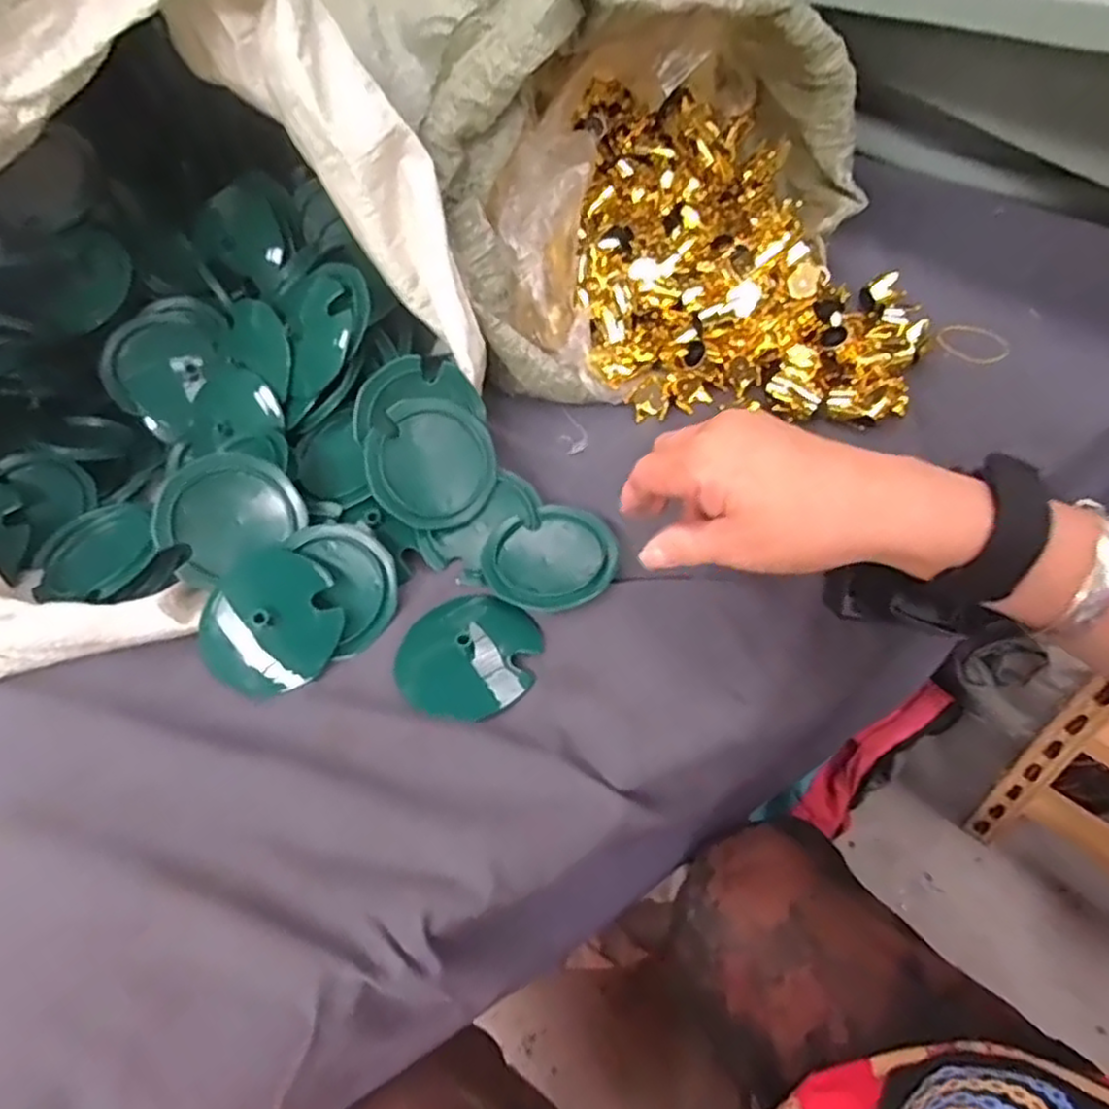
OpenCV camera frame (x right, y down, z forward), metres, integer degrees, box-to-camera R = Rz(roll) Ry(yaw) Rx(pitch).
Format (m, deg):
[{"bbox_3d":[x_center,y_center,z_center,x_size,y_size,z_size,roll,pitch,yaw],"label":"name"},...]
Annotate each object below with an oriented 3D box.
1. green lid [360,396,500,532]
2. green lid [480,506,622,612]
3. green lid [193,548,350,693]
[{"bbox_3d":[-0.072,-0.054,0.414,0.075,0.075,0.005,-23,6,-19],"label":"green lid"},{"bbox_3d":[-0.002,0.001,0.400,0.076,0.012,0.065,-20,48,-12],"label":"green lid"},{"bbox_3d":[-0.156,0.039,0.384,0.075,0.013,0.075,-1,77,5],"label":"green lid"}]

